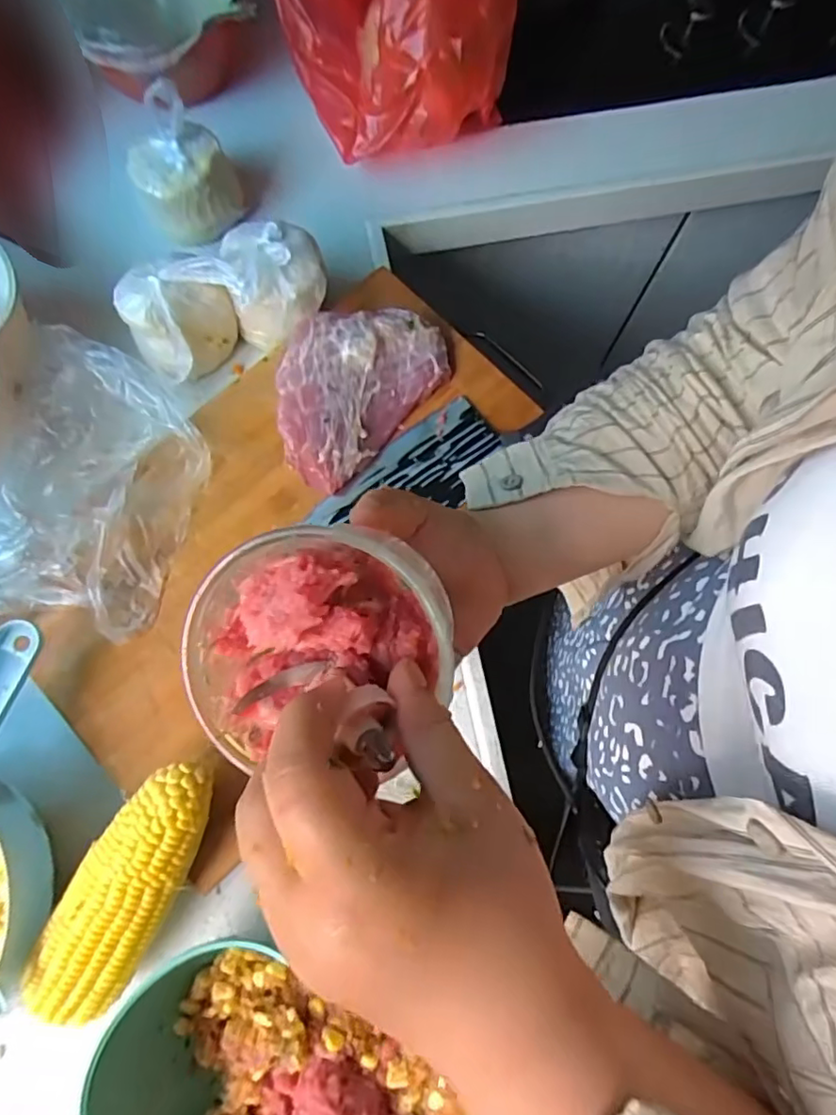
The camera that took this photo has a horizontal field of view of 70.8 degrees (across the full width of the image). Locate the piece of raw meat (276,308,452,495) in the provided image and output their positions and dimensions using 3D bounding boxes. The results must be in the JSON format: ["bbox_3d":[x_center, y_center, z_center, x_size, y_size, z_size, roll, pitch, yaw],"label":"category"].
[{"bbox_3d":[-0.053,-0.142,0.479,0.092,0.055,0.163,39,78,9],"label":"piece of raw meat"}]

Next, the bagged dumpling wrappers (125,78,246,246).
[{"bbox_3d":[-0.210,-0.350,0.520,0.086,0.108,0.070,-20,76,-6],"label":"bagged dumpling wrappers"}]

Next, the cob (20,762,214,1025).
[{"bbox_3d":[-0.190,0.215,0.389,0.063,0.059,0.169,28,76,6],"label":"cob"}]

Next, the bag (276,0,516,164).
[{"bbox_3d":[-0.031,-0.505,0.544,0.179,0.129,0.234,-30,77,-8],"label":"bag"}]

